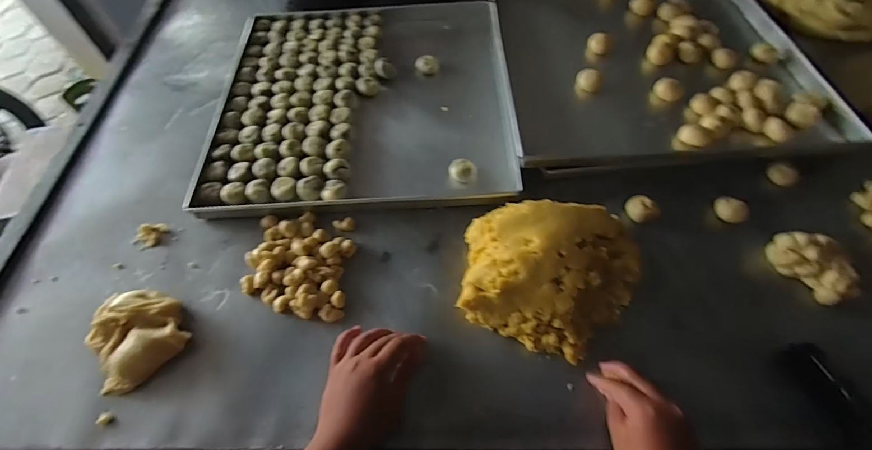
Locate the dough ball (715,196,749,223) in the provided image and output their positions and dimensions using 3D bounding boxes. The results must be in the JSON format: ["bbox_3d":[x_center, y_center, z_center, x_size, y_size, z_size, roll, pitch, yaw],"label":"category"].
[{"bbox_3d":[0.426,-0.020,0.603,0.033,0.029,0.043,-36,62,-19],"label":"dough ball"}]

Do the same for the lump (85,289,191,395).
[{"bbox_3d":[-0.391,0.141,0.541,0.108,0.037,0.119,-30,60,-16],"label":"lump"}]

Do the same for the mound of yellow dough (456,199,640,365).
[{"bbox_3d":[0.142,0.051,0.527,0.208,0.099,0.180,16,59,13],"label":"mound of yellow dough"}]

